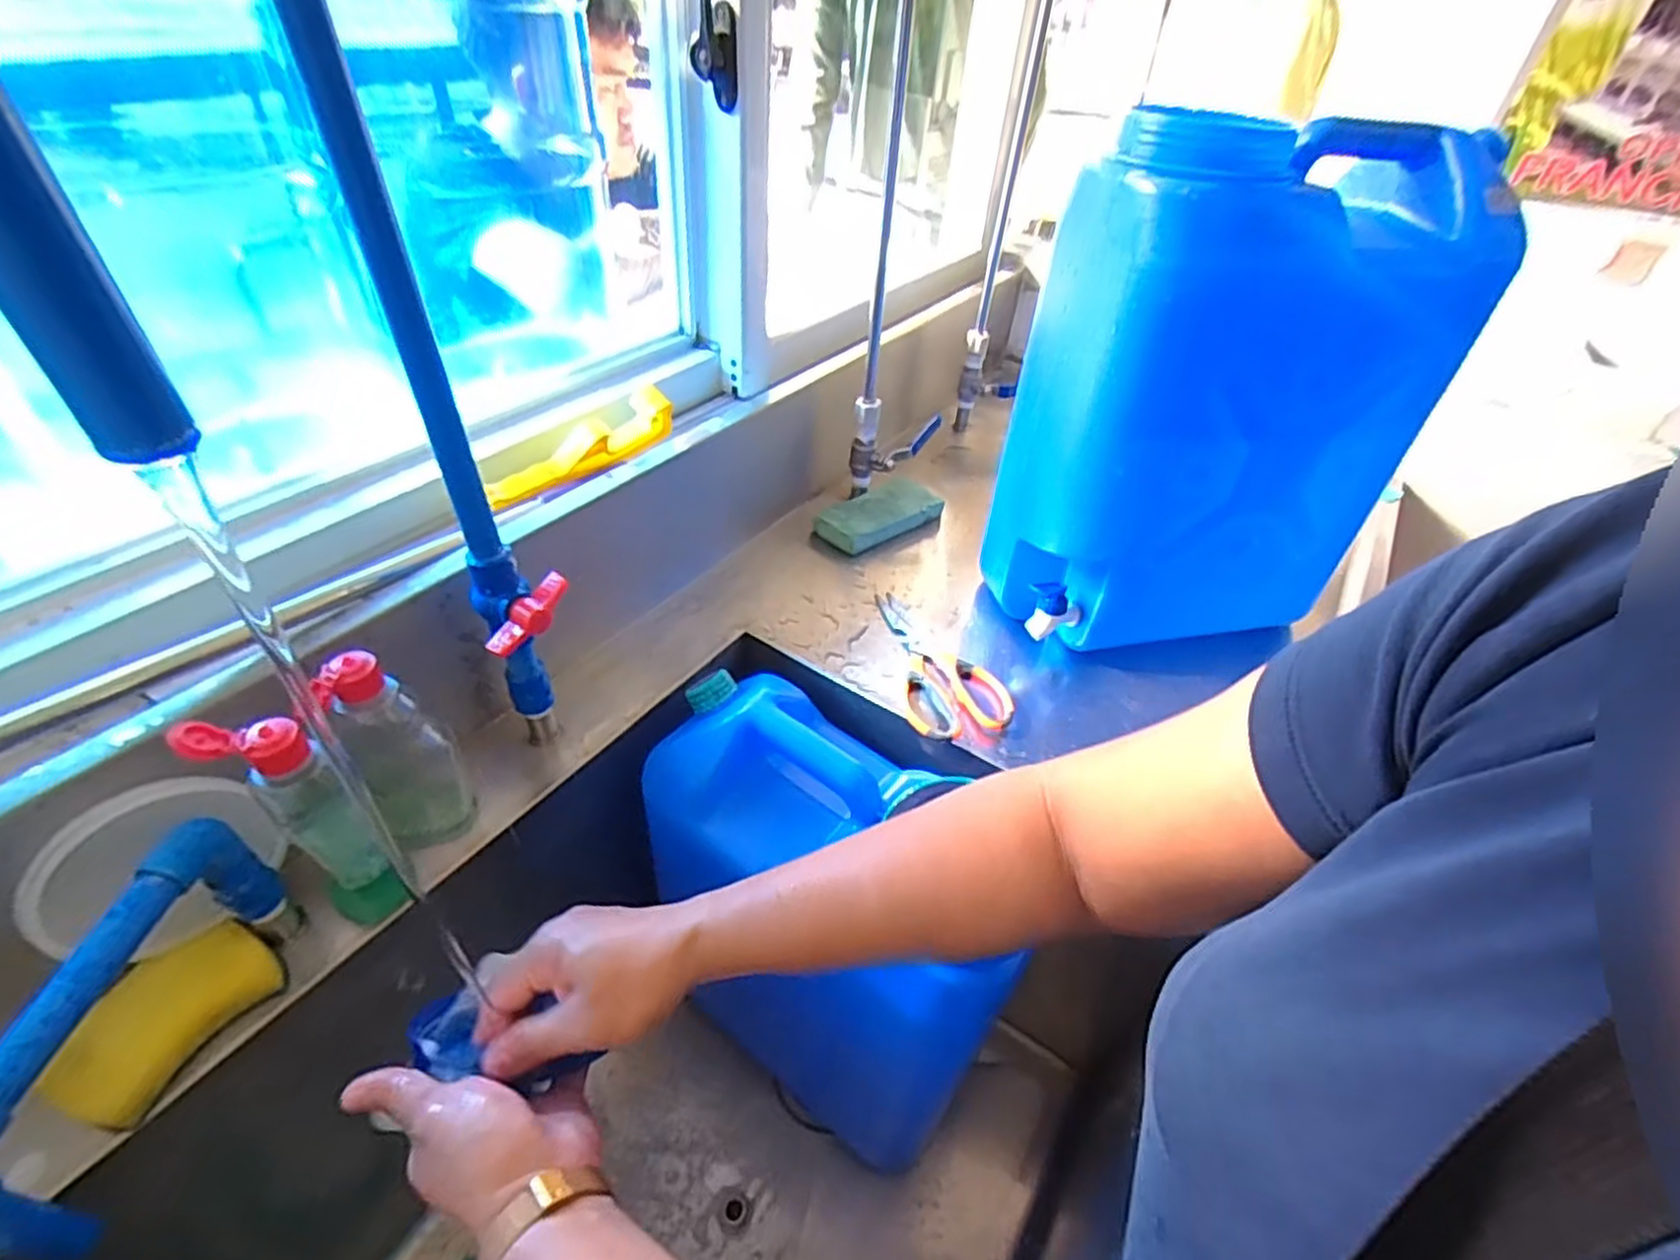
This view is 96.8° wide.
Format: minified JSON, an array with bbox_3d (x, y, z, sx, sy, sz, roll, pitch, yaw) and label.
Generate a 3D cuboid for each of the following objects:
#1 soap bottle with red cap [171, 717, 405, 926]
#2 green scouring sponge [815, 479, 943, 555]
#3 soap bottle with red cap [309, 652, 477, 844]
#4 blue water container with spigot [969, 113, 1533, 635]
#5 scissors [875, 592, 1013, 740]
[{"bbox_3d":[-0.302,0.116,0.436,0.038,0.157,0.050,21,44,17],"label":"soap bottle with red cap"},{"bbox_3d":[0.050,-0.131,0.856,0.155,0.034,0.068,-29,52,-33],"label":"green scouring sponge"},{"bbox_3d":[-0.287,0.081,0.488,0.058,0.158,0.039,-18,46,-24],"label":"soap bottle with red cap"},{"bbox_3d":[0.315,-0.183,0.622,0.310,0.376,0.141,-4,42,-10],"label":"blue water container with spigot"},{"bbox_3d":[0.094,0.024,0.692,0.086,0.020,0.200,-2,42,-8],"label":"scissors"}]

